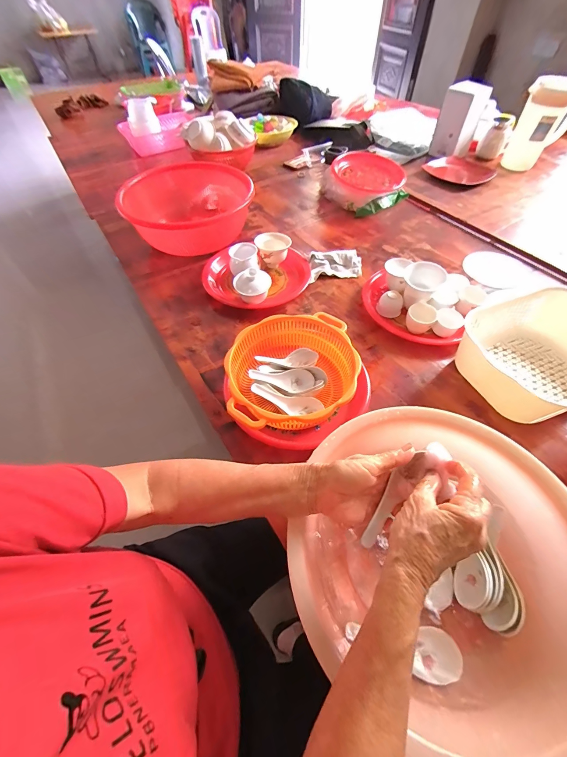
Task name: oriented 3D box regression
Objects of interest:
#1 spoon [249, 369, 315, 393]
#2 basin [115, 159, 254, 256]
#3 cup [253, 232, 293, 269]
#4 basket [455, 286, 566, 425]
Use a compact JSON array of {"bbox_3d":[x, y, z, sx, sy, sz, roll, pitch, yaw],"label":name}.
[{"bbox_3d":[-0.003,0.001,0.534,0.123,0.030,0.033,7,49,-28],"label":"spoon"},{"bbox_3d":[-0.253,-0.470,0.852,0.335,0.123,0.357,0,54,0],"label":"basin"},{"bbox_3d":[-0.026,-0.321,0.773,0.085,0.064,0.078,-1,54,1],"label":"cup"},{"bbox_3d":[0.465,-0.052,0.554,0.286,0.092,0.204,-21,56,-13],"label":"basket"}]

